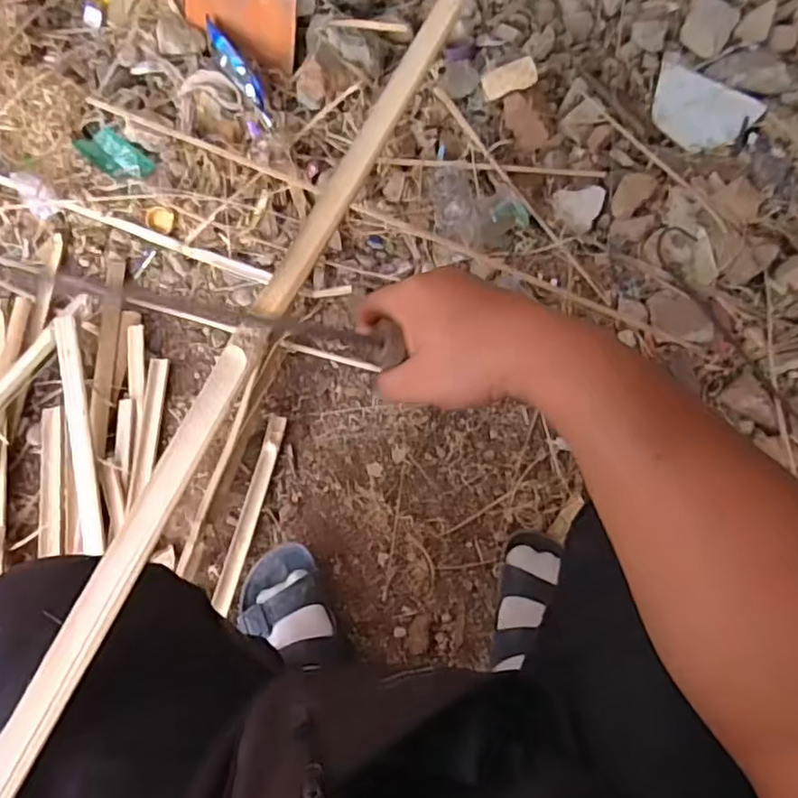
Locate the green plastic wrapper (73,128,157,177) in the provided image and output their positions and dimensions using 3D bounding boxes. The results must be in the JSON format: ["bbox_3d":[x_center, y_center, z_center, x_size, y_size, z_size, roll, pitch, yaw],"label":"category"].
[{"bbox_3d":[-0.416,-0.357,0.897,0.112,0.013,0.056,33,78,9],"label":"green plastic wrapper"}]

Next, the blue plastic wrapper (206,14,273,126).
[{"bbox_3d":[-0.238,-0.487,0.896,0.033,0.041,0.205,-33,72,-8],"label":"blue plastic wrapper"}]

